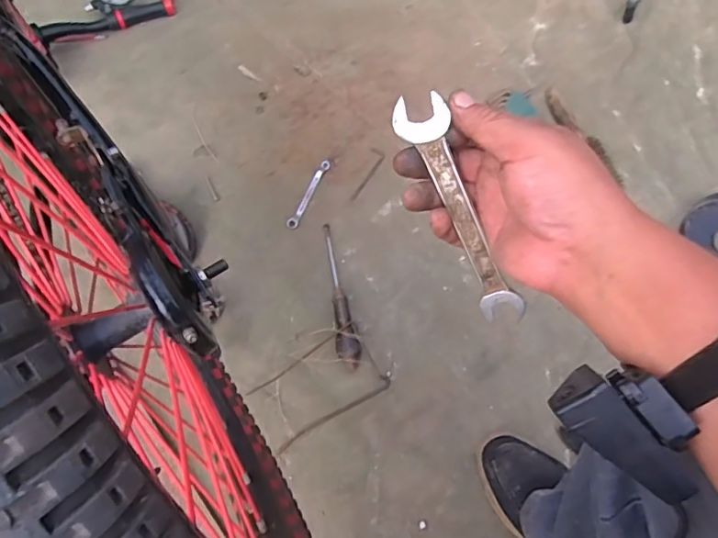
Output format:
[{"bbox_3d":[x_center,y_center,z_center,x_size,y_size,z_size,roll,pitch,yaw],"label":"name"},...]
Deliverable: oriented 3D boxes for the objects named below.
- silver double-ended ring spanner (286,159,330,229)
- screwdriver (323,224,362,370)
[{"bbox_3d":[-0.082,-0.123,0.896,0.019,0.008,0.131,26,69,13],"label":"silver double-ended ring spanner"},{"bbox_3d":[-0.029,0.035,0.826,0.032,0.025,0.236,-9,65,-2],"label":"screwdriver"}]

